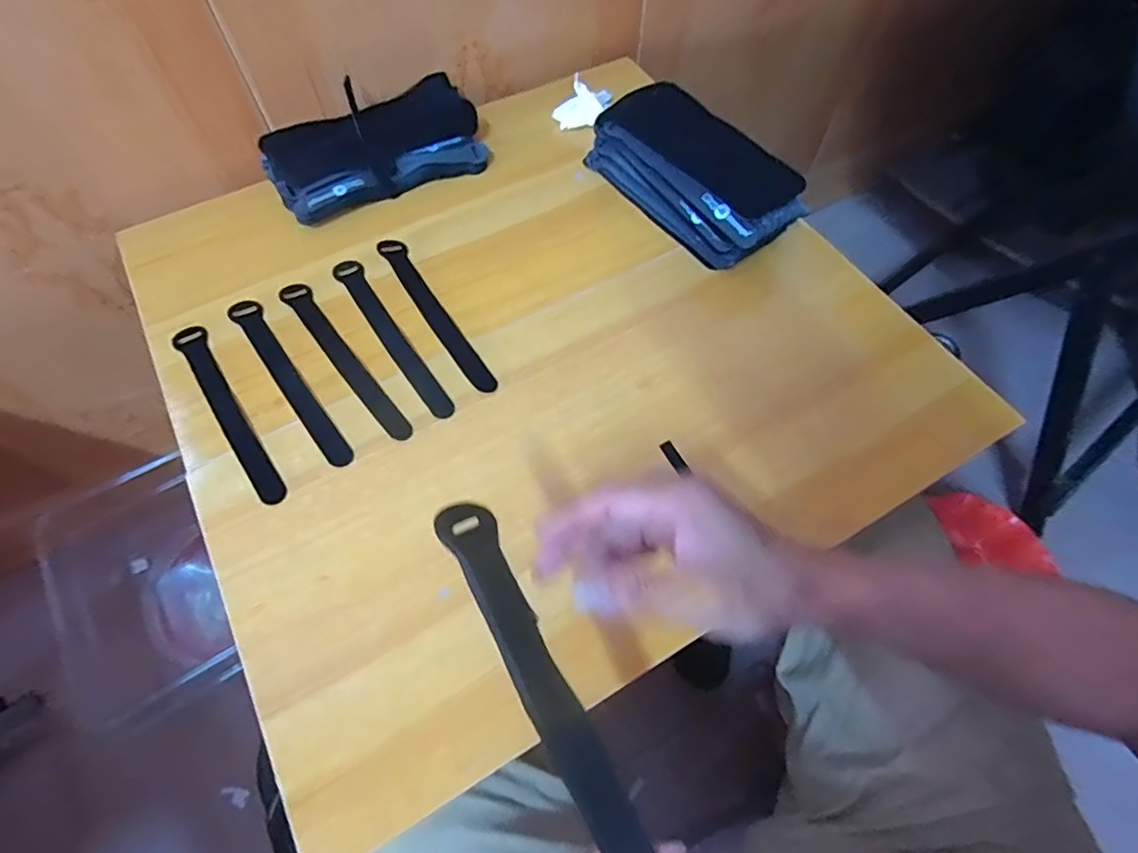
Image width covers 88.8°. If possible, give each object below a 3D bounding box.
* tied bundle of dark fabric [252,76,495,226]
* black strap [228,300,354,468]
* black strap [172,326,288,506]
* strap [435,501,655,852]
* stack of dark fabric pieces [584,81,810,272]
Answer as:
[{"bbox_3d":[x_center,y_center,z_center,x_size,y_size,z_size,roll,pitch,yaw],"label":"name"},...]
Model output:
[{"bbox_3d":[-0.192,-0.278,0.581,0.213,0.053,0.097,-22,63,-12],"label":"tied bundle of dark fabric"},{"bbox_3d":[-0.232,-0.040,0.485,0.024,0.006,0.194,-35,67,-18],"label":"black strap"},{"bbox_3d":[-0.277,-0.015,0.472,0.024,0.004,0.199,-35,67,-17],"label":"black strap"},{"bbox_3d":[-0.012,0.115,0.265,0.024,0.008,0.175,-26,81,-21],"label":"strap"},{"bbox_3d":[0.119,-0.240,0.555,0.087,0.066,0.210,-35,67,-17],"label":"stack of dark fabric pieces"}]

